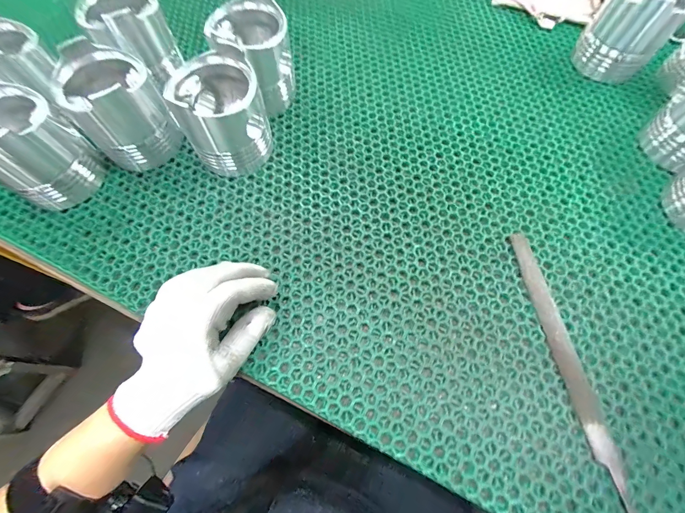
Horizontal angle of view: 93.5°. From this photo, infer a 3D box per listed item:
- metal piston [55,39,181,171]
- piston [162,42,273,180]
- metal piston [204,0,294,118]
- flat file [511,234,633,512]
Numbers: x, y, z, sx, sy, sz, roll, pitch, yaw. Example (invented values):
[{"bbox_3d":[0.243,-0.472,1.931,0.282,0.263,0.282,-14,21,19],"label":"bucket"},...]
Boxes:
[{"bbox_3d":[-0.231,-0.155,0.341,0.085,0.093,0.087,-40,73,-14],"label":"metal piston"},{"bbox_3d":[-0.123,-0.144,0.336,0.085,0.088,0.082,-21,69,-8],"label":"piston"},{"bbox_3d":[-0.099,-0.228,0.369,0.078,0.097,0.085,-15,68,-5],"label":"metal piston"},{"bbox_3d":[0.196,0.088,0.283,0.018,0.007,0.231,-9,68,-3],"label":"flat file"}]

